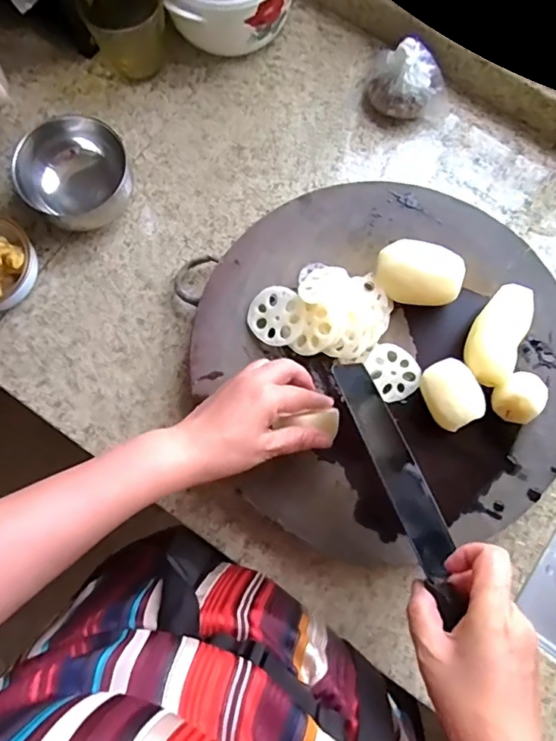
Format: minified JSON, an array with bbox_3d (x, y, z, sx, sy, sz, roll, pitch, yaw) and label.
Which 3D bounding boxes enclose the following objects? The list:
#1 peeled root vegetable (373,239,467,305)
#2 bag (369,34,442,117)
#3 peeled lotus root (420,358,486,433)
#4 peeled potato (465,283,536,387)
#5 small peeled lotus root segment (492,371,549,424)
[{"bbox_3d":[0.130,-0.088,0.497,0.077,0.049,0.055,18,79,2],"label":"peeled root vegetable"},{"bbox_3d":[0.144,-0.318,0.581,0.073,0.069,0.066,-41,81,-8],"label":"bag"},{"bbox_3d":[0.154,0.023,0.478,0.045,0.036,0.058,-28,81,-7],"label":"peeled lotus root"},{"bbox_3d":[0.200,-0.031,0.489,0.044,0.037,0.093,29,79,4],"label":"peeled potato"},{"bbox_3d":[0.217,0.024,0.476,0.048,0.040,0.041,-42,82,-9],"label":"small peeled lotus root segment"}]

